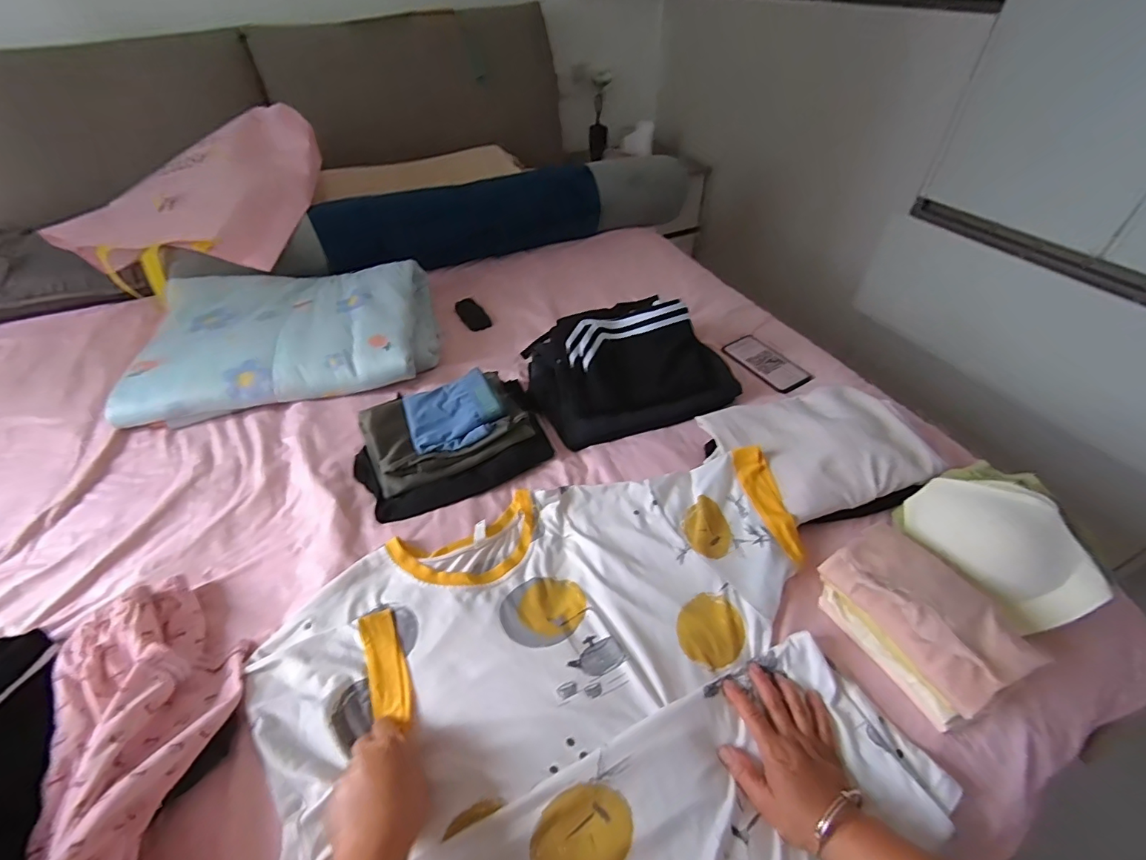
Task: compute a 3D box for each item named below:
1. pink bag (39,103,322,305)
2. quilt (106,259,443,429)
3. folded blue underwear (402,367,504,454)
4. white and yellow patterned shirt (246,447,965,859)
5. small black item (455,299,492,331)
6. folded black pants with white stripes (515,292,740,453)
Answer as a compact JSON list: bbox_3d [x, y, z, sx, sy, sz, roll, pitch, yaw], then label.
[{"bbox_3d":[-0.770,-0.479,1.064,0.378,0.090,0.562,44,76,10],"label":"pink bag"},{"bbox_3d":[-0.537,-0.189,0.947,0.515,0.104,0.343,-9,45,-7],"label":"quilt"},{"bbox_3d":[-0.188,-0.029,0.765,0.136,0.033,0.125,-17,47,-14],"label":"folded blue underwear"},{"bbox_3d":[0.033,0.268,0.528,0.628,0.038,0.510,-23,49,-20],"label":"white and yellow patterned shirt"},{"bbox_3d":[-0.223,-0.257,1.089,0.054,0.014,0.115,-24,49,-21],"label":"small black item"},{"bbox_3d":[0.090,-0.129,0.849,0.329,0.116,0.249,-12,46,-10],"label":"folded black pants with white stripes"}]

